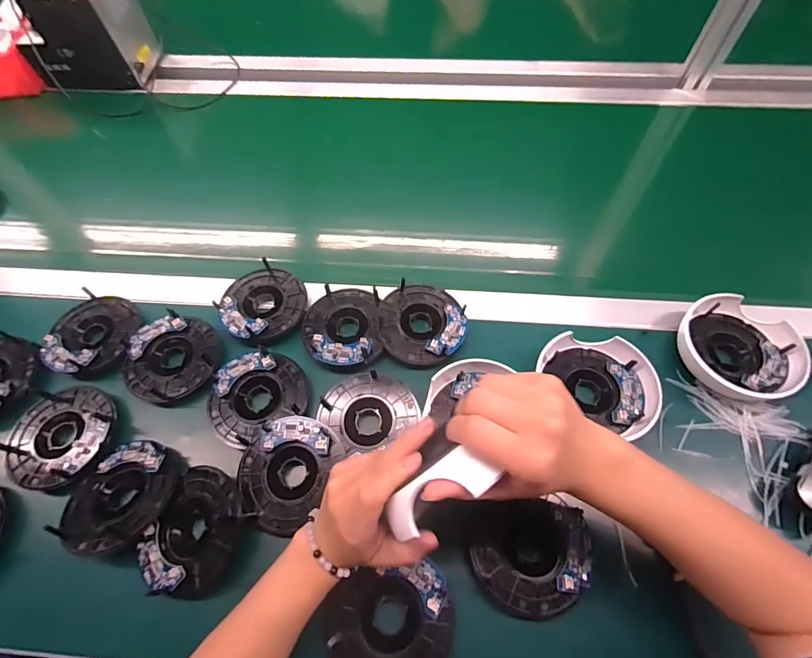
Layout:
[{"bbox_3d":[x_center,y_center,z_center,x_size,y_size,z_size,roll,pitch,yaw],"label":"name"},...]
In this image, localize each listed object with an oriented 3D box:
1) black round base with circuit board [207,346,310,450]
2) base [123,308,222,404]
[{"bbox_3d":[-0.157,0.067,0.425,0.101,0.018,0.087,-25,64,-12],"label":"black round base with circuit board"},{"bbox_3d":[-0.257,0.032,0.447,0.099,0.023,0.099,0,61,1],"label":"base"}]

